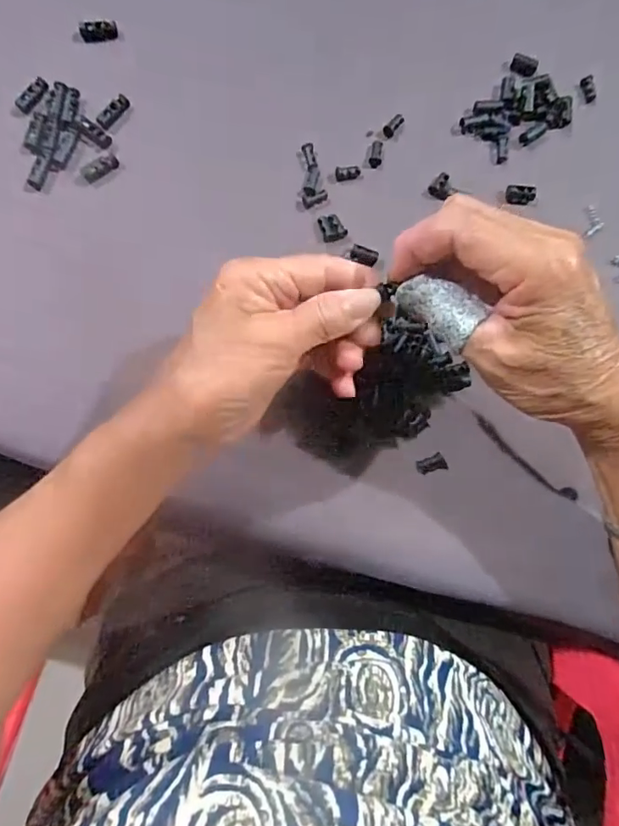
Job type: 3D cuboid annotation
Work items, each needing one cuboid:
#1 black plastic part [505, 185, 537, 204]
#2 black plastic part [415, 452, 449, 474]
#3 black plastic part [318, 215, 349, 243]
[{"bbox_3d":[0.142,-0.147,0.340,0.018,0.009,0.010,1,82,-2],"label":"black plastic part"},{"bbox_3d":[0.075,0.032,0.314,0.018,0.011,0.011,-17,82,-6],"label":"black plastic part"},{"bbox_3d":[0.015,-0.122,0.330,0.015,0.005,0.019,-22,83,-7],"label":"black plastic part"}]

